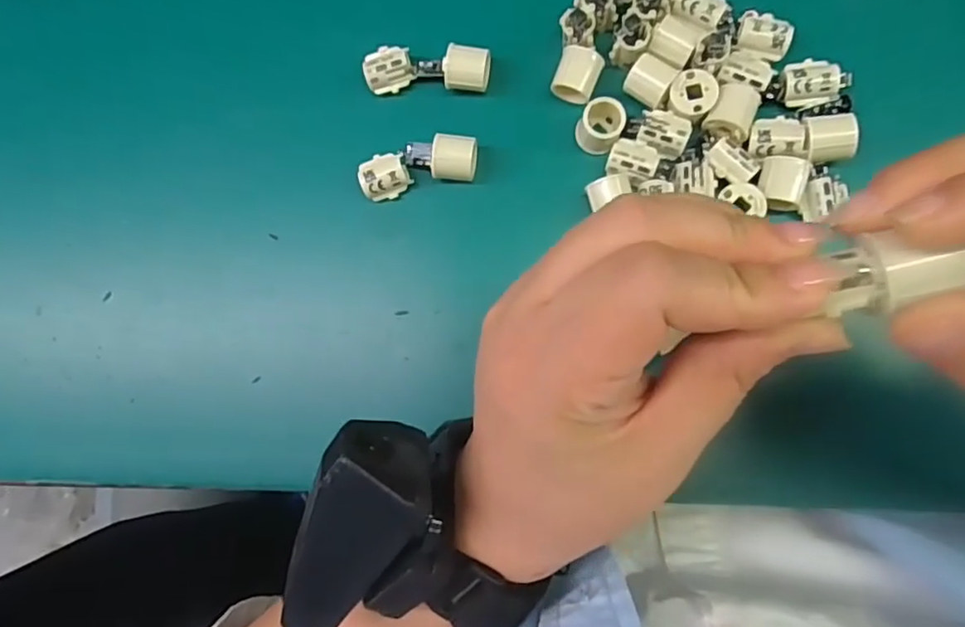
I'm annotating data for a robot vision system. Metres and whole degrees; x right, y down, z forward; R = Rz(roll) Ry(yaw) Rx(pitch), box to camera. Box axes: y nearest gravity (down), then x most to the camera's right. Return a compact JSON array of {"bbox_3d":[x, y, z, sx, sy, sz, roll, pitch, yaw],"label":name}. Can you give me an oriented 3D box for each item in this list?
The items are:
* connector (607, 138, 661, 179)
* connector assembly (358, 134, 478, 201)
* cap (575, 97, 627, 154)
[{"bbox_3d":[0.067,-0.069,0.271,0.021,0.008,0.016,13,84,9],"label":"connector"},{"bbox_3d":[-0.030,-0.070,0.284,0.055,0.018,0.025,-8,81,6],"label":"connector assembly"},{"bbox_3d":[0.053,-0.083,0.274,0.018,0.018,0.022,27,86,11],"label":"cap"}]

